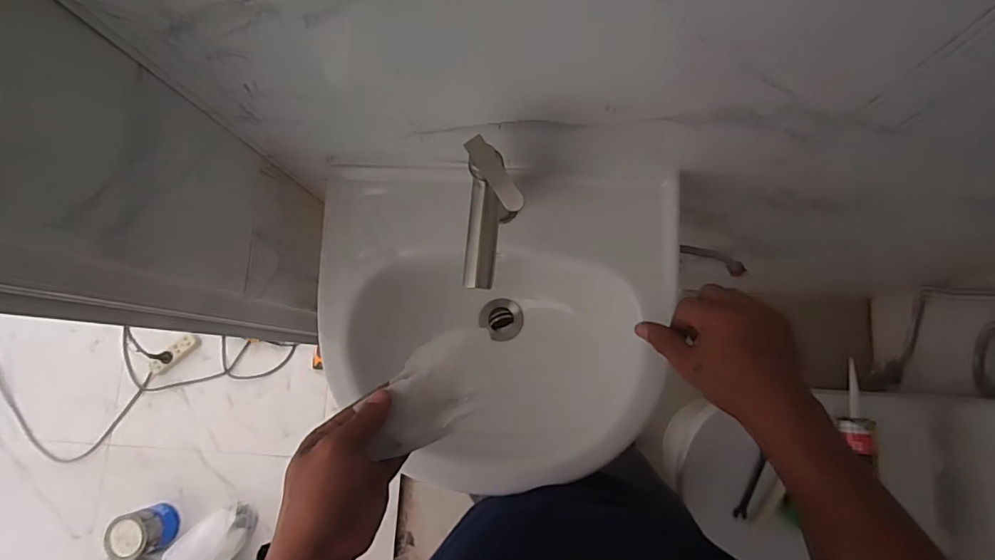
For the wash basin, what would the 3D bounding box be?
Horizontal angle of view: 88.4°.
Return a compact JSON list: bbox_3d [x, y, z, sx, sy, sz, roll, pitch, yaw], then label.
[{"bbox_3d":[0.001,0.057,0.664,0.401,0.192,0.356,2,81,4],"label":"wash basin"}]

